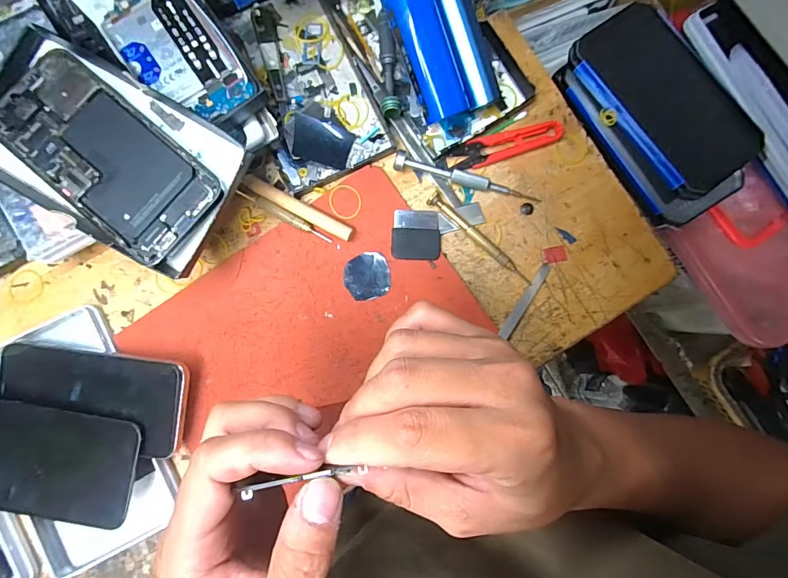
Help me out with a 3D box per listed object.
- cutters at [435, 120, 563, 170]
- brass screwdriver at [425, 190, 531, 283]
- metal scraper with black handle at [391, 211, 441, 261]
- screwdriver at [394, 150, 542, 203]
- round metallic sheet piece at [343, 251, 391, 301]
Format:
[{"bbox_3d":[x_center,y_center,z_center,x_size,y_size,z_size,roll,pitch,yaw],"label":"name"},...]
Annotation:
[{"bbox_3d":[0.090,-0.121,0.351,0.109,0.010,0.021,-18,86,-6],"label":"cutters"},{"bbox_3d":[0.072,-0.041,0.346,0.109,0.009,0.010,40,83,0],"label":"brass screwdriver"},{"bbox_3d":[0.018,-0.045,0.343,0.040,0.004,0.040,0,85,-4],"label":"metal scraper with black handle"},{"bbox_3d":[0.061,-0.090,0.346,0.126,0.012,0.014,16,84,-3],"label":"screwdriver"},{"bbox_3d":[-0.022,-0.010,0.339,0.037,0.004,0.037,0,85,-4],"label":"round metallic sheet piece"}]

